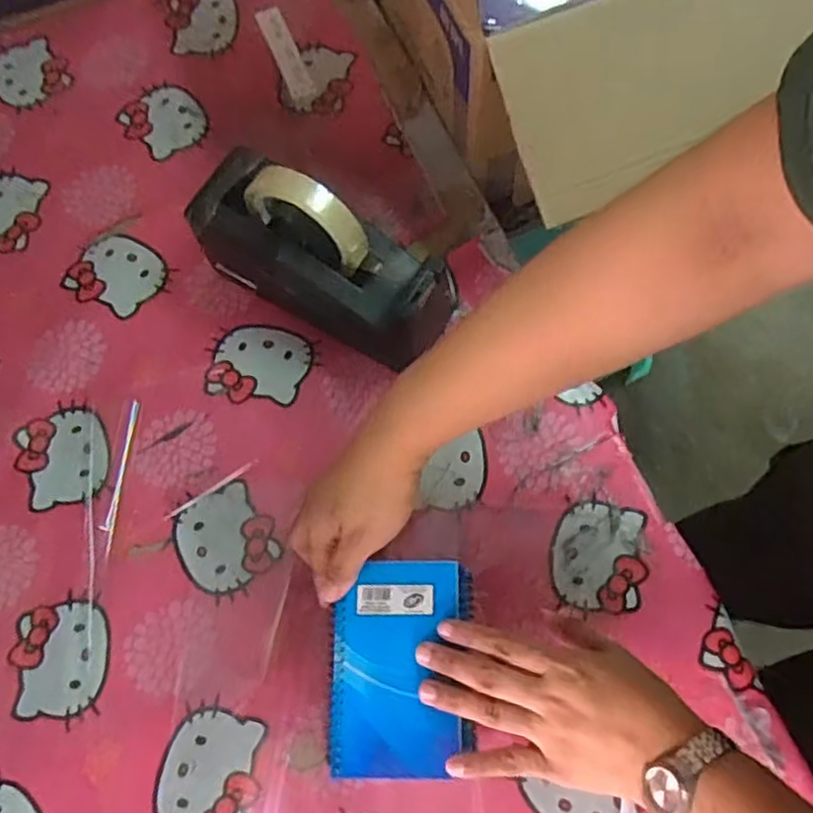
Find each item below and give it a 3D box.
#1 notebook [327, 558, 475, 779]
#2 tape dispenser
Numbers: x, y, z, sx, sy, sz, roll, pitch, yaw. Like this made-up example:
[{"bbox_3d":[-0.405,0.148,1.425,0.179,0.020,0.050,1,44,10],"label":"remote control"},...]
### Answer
[{"bbox_3d":[-0.004,0.167,0.449,0.090,0.006,0.131,0,71,1],"label":"notebook"},{"bbox_3d":[-0.064,-0.118,0.538,0.202,0.125,0.080,25,73,9],"label":"tape dispenser"}]

